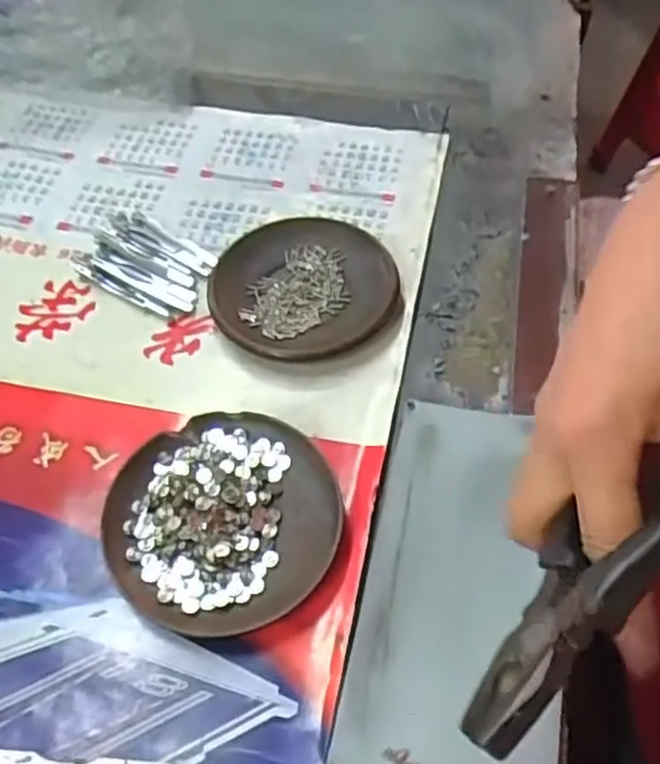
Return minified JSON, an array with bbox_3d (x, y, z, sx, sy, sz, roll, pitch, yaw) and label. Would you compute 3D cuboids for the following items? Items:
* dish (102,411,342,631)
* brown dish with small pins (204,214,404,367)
[{"bbox_3d":[-0.054,0.068,0.366,0.113,0.016,0.116,-1,55,1],"label":"dish"},{"bbox_3d":[-0.017,-0.061,0.447,0.109,0.023,0.115,-1,55,1],"label":"brown dish with small pins"}]

